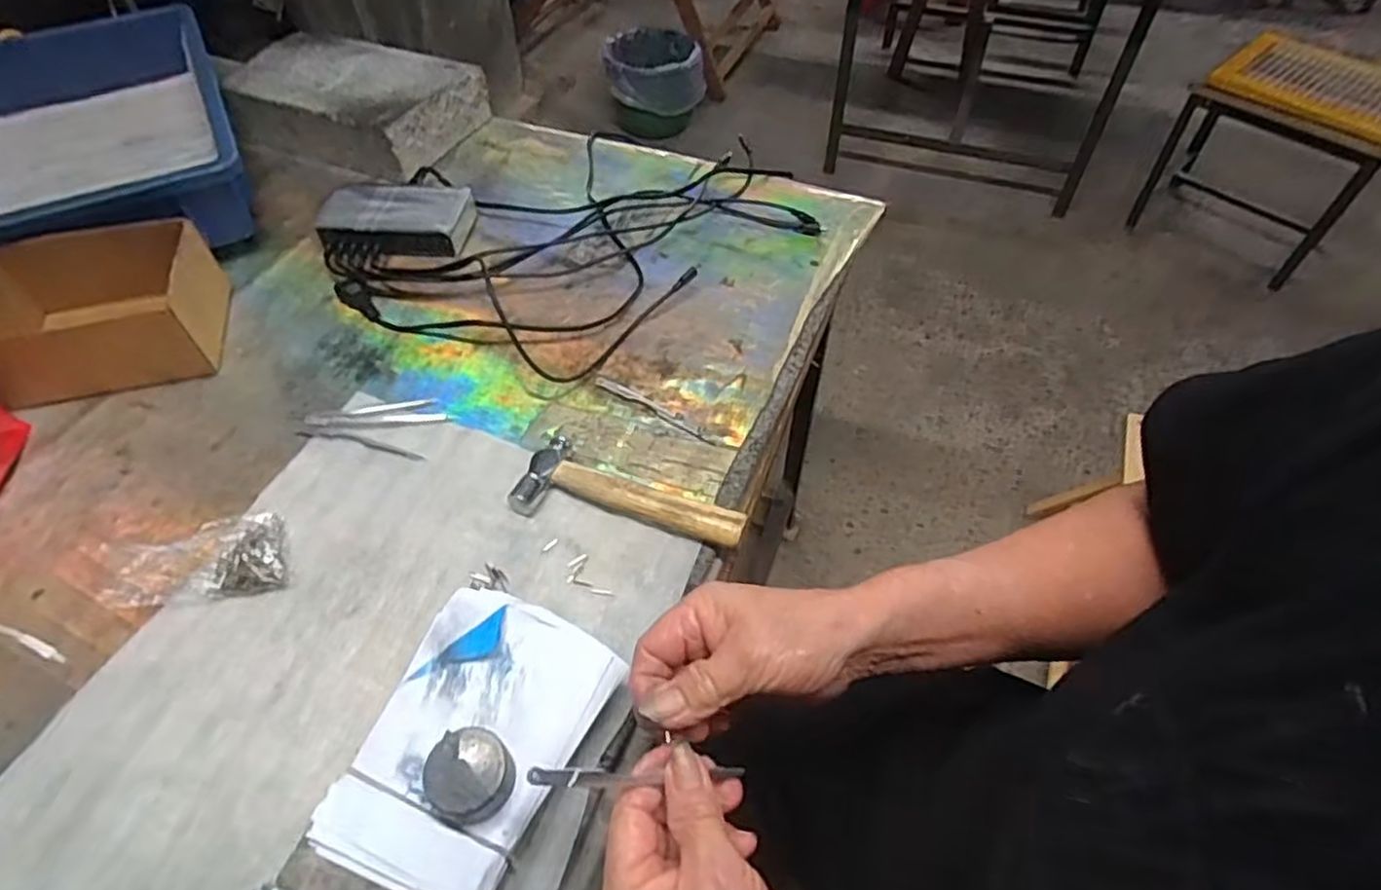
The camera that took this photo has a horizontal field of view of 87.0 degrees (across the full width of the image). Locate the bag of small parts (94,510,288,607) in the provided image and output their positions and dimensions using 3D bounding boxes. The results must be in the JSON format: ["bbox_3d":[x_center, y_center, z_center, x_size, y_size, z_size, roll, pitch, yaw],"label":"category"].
[{"bbox_3d":[-0.310,0.067,0.457,0.093,0.040,0.058,-12,52,-9],"label":"bag of small parts"}]

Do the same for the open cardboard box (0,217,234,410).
[{"bbox_3d":[-0.460,-0.102,0.571,0.159,0.079,0.110,-16,53,-12],"label":"open cardboard box"}]

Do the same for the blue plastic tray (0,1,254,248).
[{"bbox_3d":[-0.597,-0.298,0.696,0.281,0.073,0.414,-25,56,-18],"label":"blue plastic tray"}]

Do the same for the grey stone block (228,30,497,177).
[{"bbox_3d":[-0.366,-0.370,0.796,0.241,0.069,0.150,19,54,15],"label":"grey stone block"}]

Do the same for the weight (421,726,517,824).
[{"bbox_3d":[-0.103,0.155,0.340,0.036,0.020,0.038,0,52,0],"label":"weight"}]

